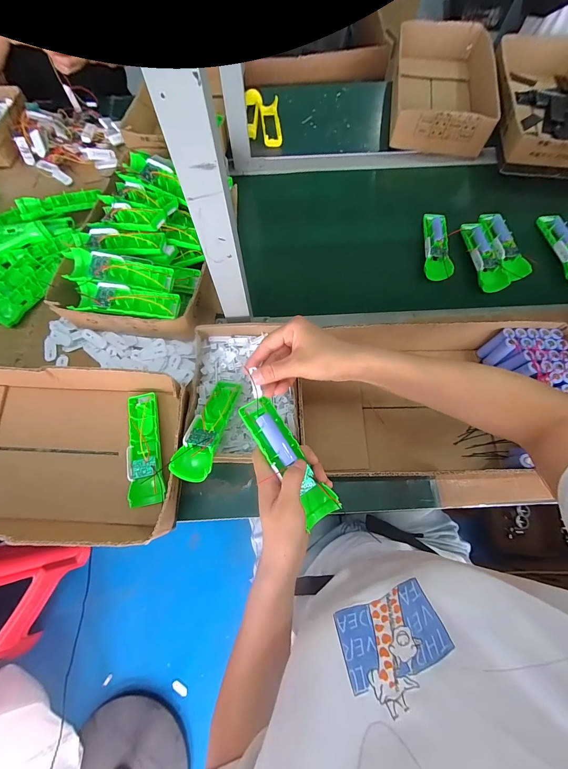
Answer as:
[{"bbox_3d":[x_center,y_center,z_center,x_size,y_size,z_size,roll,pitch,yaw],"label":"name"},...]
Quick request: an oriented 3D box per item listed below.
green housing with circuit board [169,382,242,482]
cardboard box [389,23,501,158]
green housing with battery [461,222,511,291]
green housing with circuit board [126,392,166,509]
[{"bbox_3d":[-0.104,0.053,0.432,0.049,0.025,0.170,11,46,6],"label":"green housing with circuit board"},{"bbox_3d":[0.366,-0.701,0.713,0.216,0.087,0.380,7,71,5],"label":"cardboard box"},{"bbox_3d":[0.382,-0.249,0.580,0.043,0.022,0.156,-8,70,-1],"label":"green housing with battery"},{"bbox_3d":[-0.210,0.093,0.456,0.048,0.035,0.165,-11,70,-2],"label":"green housing with circuit board"}]

